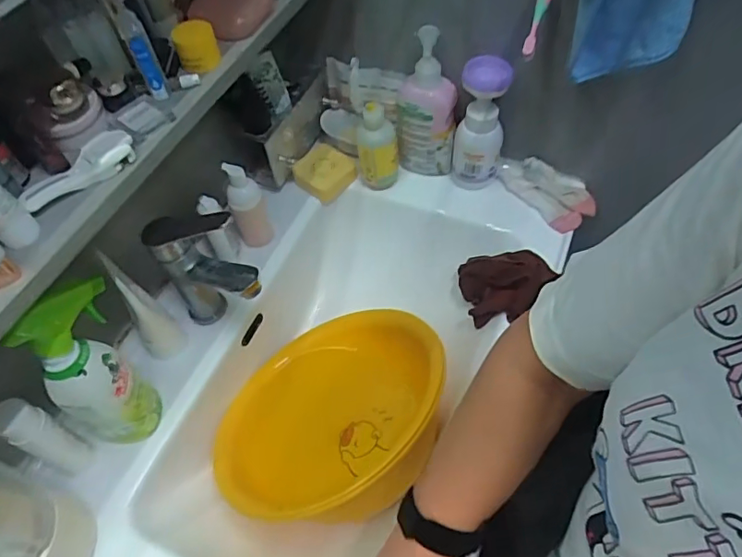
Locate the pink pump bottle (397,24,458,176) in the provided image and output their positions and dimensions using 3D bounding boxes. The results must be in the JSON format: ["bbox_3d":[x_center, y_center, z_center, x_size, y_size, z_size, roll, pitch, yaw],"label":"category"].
[{"bbox_3d":[0.083,-0.261,0.788,0.084,0.203,0.088,3,56,7],"label":"pink pump bottle"}]

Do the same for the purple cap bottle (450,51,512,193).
[{"bbox_3d":[0.156,-0.218,0.765,0.069,0.178,0.064,10,57,11],"label":"purple cap bottle"}]

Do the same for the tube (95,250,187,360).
[{"bbox_3d":[-0.276,0.039,0.641,0.063,0.172,0.049,38,66,26],"label":"tube"}]

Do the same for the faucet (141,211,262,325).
[{"bbox_3d":[-0.182,0.001,0.645,0.144,0.183,0.063,19,59,17],"label":"faucet"}]

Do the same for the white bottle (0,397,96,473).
[{"bbox_3d":[-0.344,0.172,0.567,0.034,0.140,0.038,20,60,17],"label":"white bottle"}]

